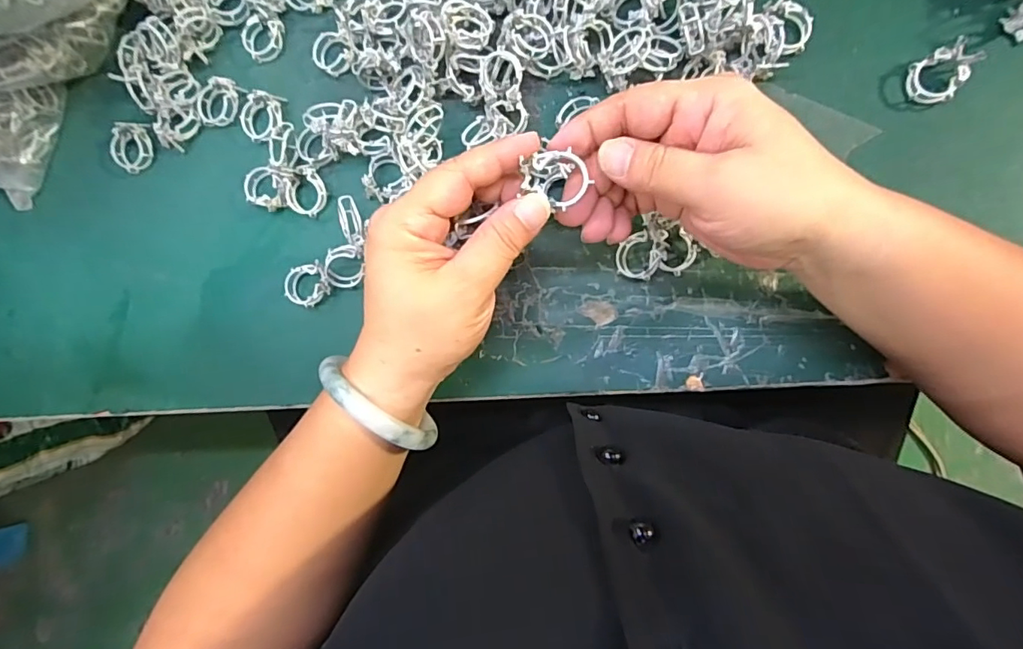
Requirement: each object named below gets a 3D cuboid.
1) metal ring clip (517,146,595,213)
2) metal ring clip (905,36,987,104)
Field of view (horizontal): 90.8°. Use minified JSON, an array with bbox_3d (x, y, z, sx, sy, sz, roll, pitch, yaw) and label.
[{"bbox_3d":[0.020,-0.064,0.224,0.029,0.011,0.022,14,88,8],"label":"metal ring clip"},{"bbox_3d":[0.239,-0.140,0.280,0.031,0.016,0.027,-37,83,3],"label":"metal ring clip"}]

